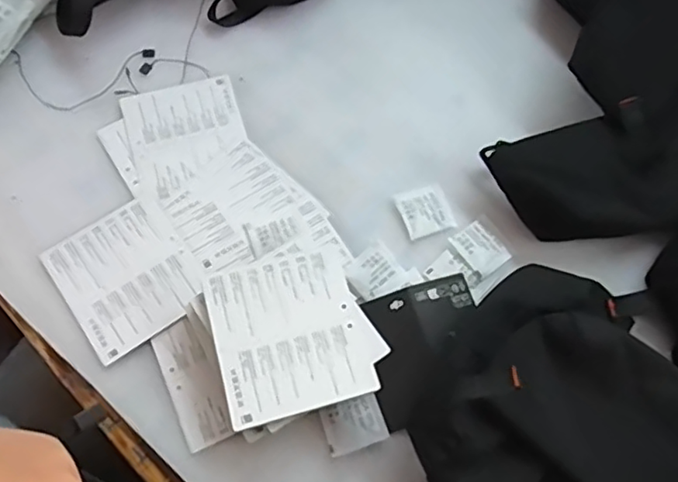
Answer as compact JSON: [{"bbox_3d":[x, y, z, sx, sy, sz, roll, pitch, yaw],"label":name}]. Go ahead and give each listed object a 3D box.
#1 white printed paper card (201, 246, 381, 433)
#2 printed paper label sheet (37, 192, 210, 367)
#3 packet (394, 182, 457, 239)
[{"bbox_3d":[-0.032,0.059,0.378,0.091,0.005,0.097,-13,67,-11],"label":"white printed paper card"},{"bbox_3d":[-0.152,0.024,0.433,0.090,0.004,0.099,-34,72,-16],"label":"printed paper label sheet"},{"bbox_3d":[0.068,-0.024,0.471,0.040,0.004,0.039,-19,69,-11],"label":"packet"}]

